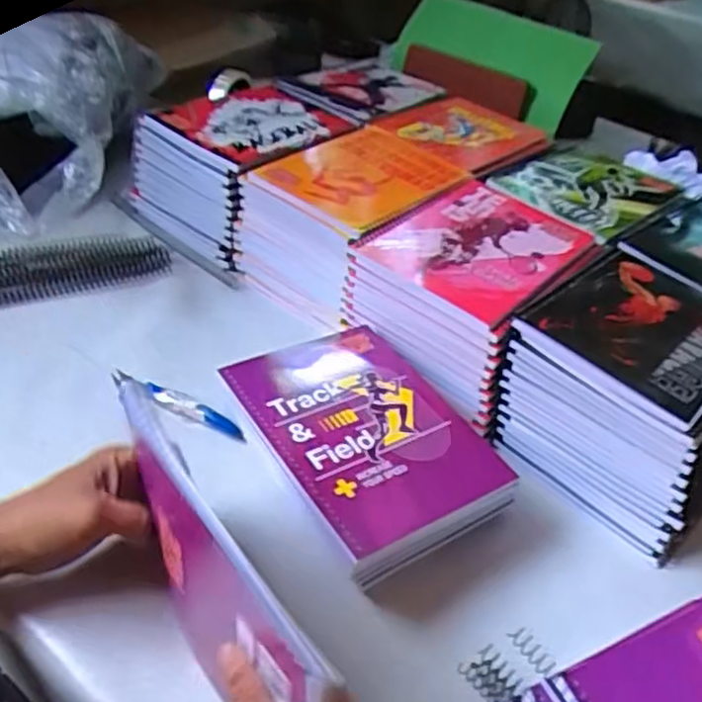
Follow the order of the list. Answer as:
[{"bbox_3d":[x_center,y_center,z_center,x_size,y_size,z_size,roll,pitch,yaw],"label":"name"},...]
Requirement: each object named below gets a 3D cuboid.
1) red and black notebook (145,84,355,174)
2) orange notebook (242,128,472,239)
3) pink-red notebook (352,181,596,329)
[{"bbox_3d":[-0.113,-0.258,0.769,0.179,0.017,0.191,31,46,25],"label":"red and black notebook"},{"bbox_3d":[0.019,-0.180,0.698,0.145,0.018,0.199,32,46,26],"label":"orange notebook"},{"bbox_3d":[0.115,-0.099,0.618,0.152,0.011,0.185,32,46,26],"label":"pink-red notebook"}]

